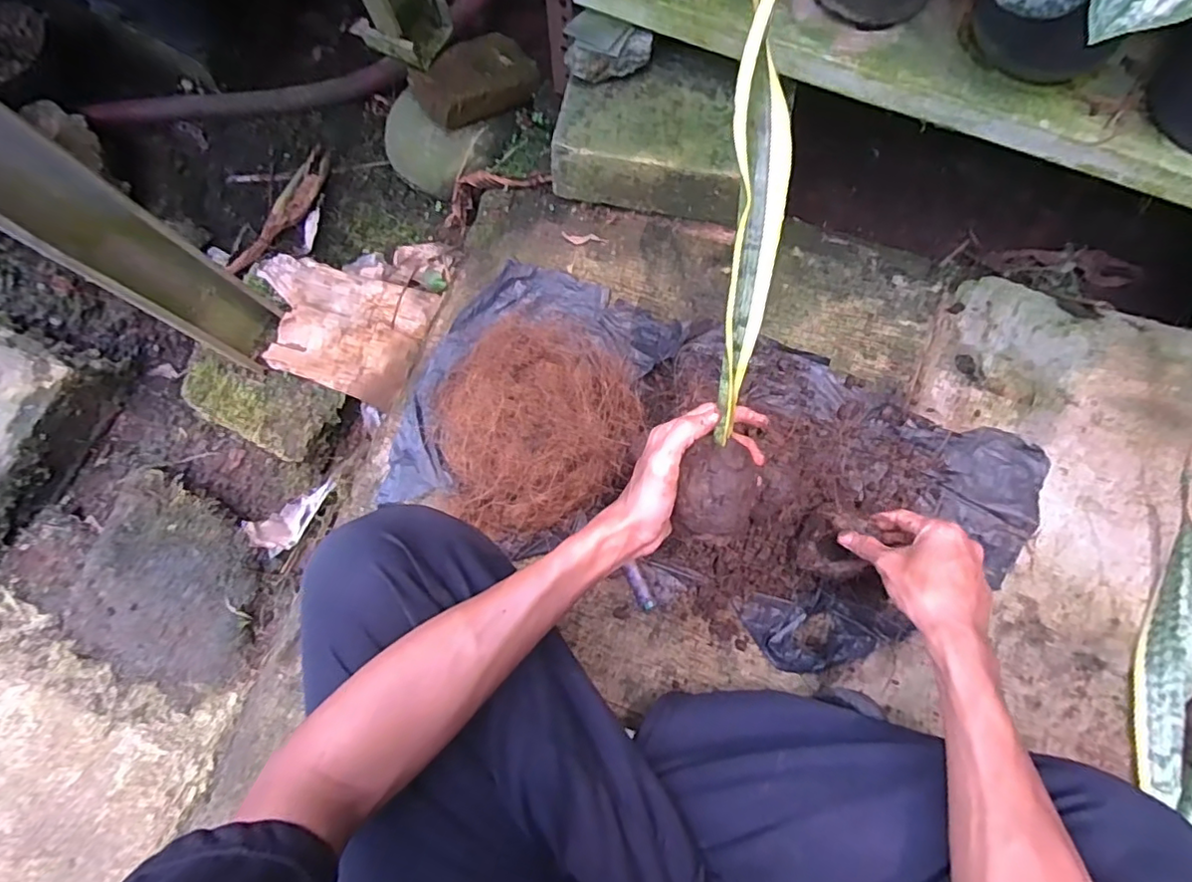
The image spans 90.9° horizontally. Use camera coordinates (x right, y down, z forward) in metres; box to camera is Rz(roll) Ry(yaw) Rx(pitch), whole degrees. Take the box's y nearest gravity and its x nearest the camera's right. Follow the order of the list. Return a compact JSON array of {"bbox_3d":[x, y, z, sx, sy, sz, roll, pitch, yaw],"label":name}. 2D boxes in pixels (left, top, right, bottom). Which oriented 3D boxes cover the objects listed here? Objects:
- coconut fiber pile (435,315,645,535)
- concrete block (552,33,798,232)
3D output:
[{"bbox_3d":[-0.056,-0.035,0.591,0.201,0.122,0.218,0,75,1],"label":"coconut fiber pile"},{"bbox_3d":[0.085,-0.372,0.704,0.238,0.082,0.182,12,75,4],"label":"concrete block"}]

